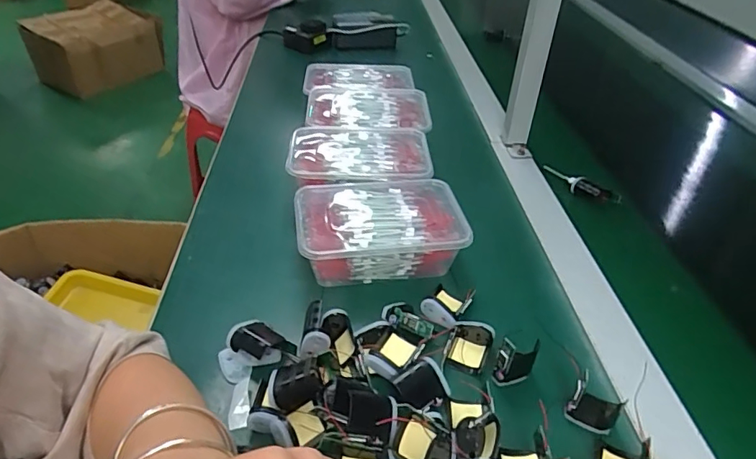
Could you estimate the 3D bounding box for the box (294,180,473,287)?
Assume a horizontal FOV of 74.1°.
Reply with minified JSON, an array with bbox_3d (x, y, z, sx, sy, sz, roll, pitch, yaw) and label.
[{"bbox_3d":[0.002,0.006,0.529,0.165,0.069,0.118,-5,38,-8],"label":"box"}]

